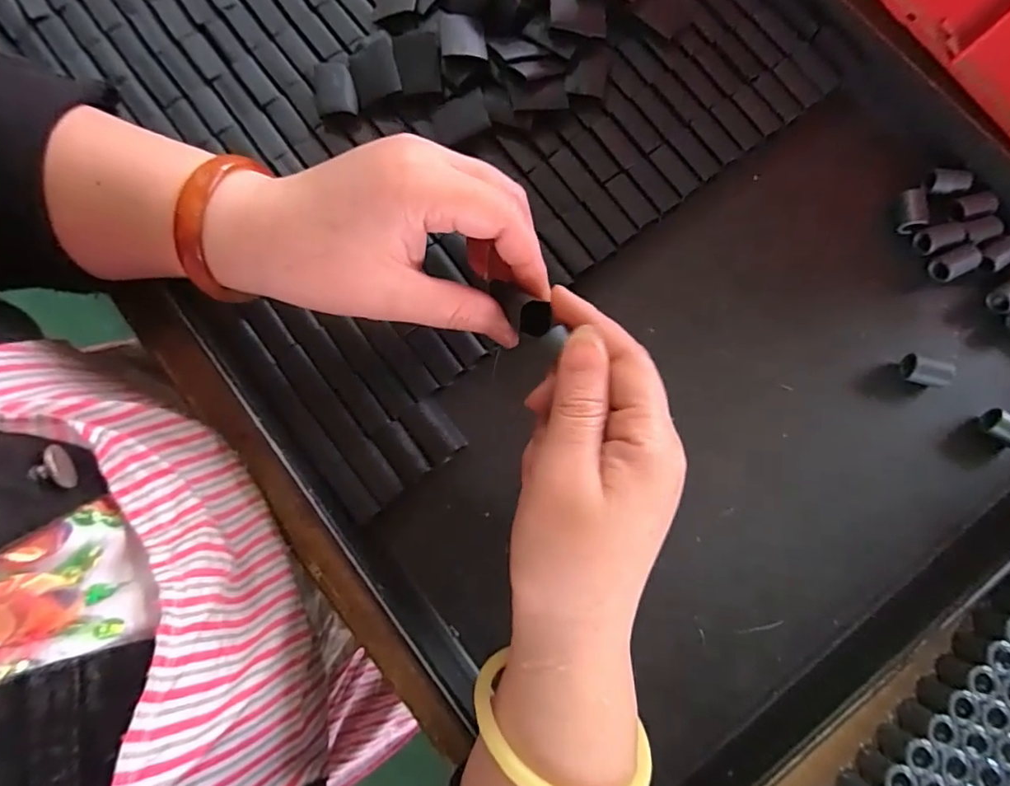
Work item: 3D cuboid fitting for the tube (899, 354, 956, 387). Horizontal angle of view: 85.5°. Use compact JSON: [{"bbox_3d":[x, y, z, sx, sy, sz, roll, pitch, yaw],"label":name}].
[{"bbox_3d":[0.219,-0.011,0.286,0.024,0.013,0.013,18,81,5],"label":"tube"}]

